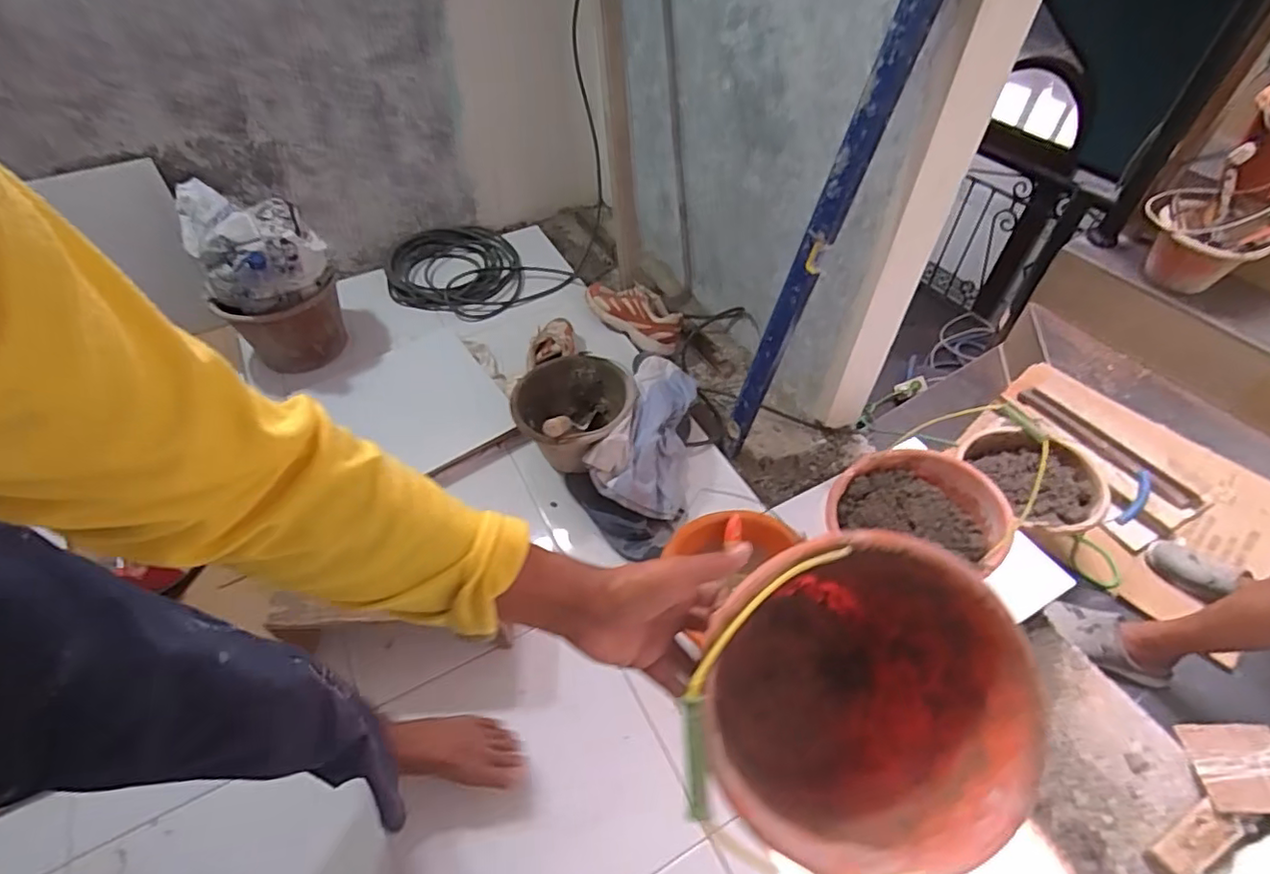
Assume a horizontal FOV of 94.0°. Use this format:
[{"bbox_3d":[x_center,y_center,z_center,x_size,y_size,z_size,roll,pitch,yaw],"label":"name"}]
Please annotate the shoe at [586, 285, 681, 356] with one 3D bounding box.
[{"bbox_3d":[-0.005,-0.318,1.512,0.280,0.099,0.098,32,57,24],"label":"shoe"}]

